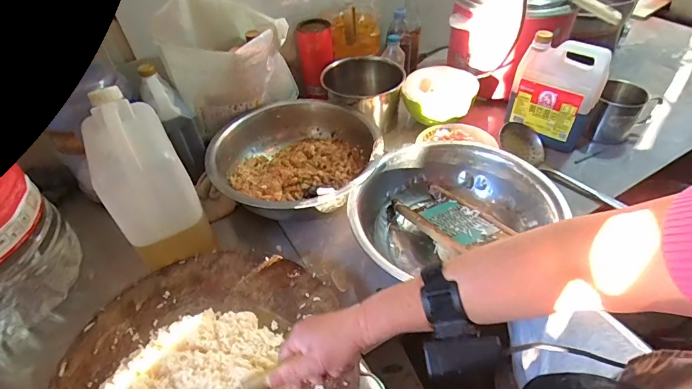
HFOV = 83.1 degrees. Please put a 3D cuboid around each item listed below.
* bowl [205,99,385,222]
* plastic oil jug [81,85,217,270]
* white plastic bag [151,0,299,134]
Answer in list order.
[{"bbox_3d":[-0.100,-0.070,0.810,0.327,0.101,0.332,-2,44,2],"label":"bowl"},{"bbox_3d":[-0.322,-0.031,0.633,0.115,0.225,0.182,-23,47,-18],"label":"plastic oil jug"},{"bbox_3d":[-0.256,-0.307,0.869,0.173,0.239,0.248,24,51,26],"label":"white plastic bag"}]

